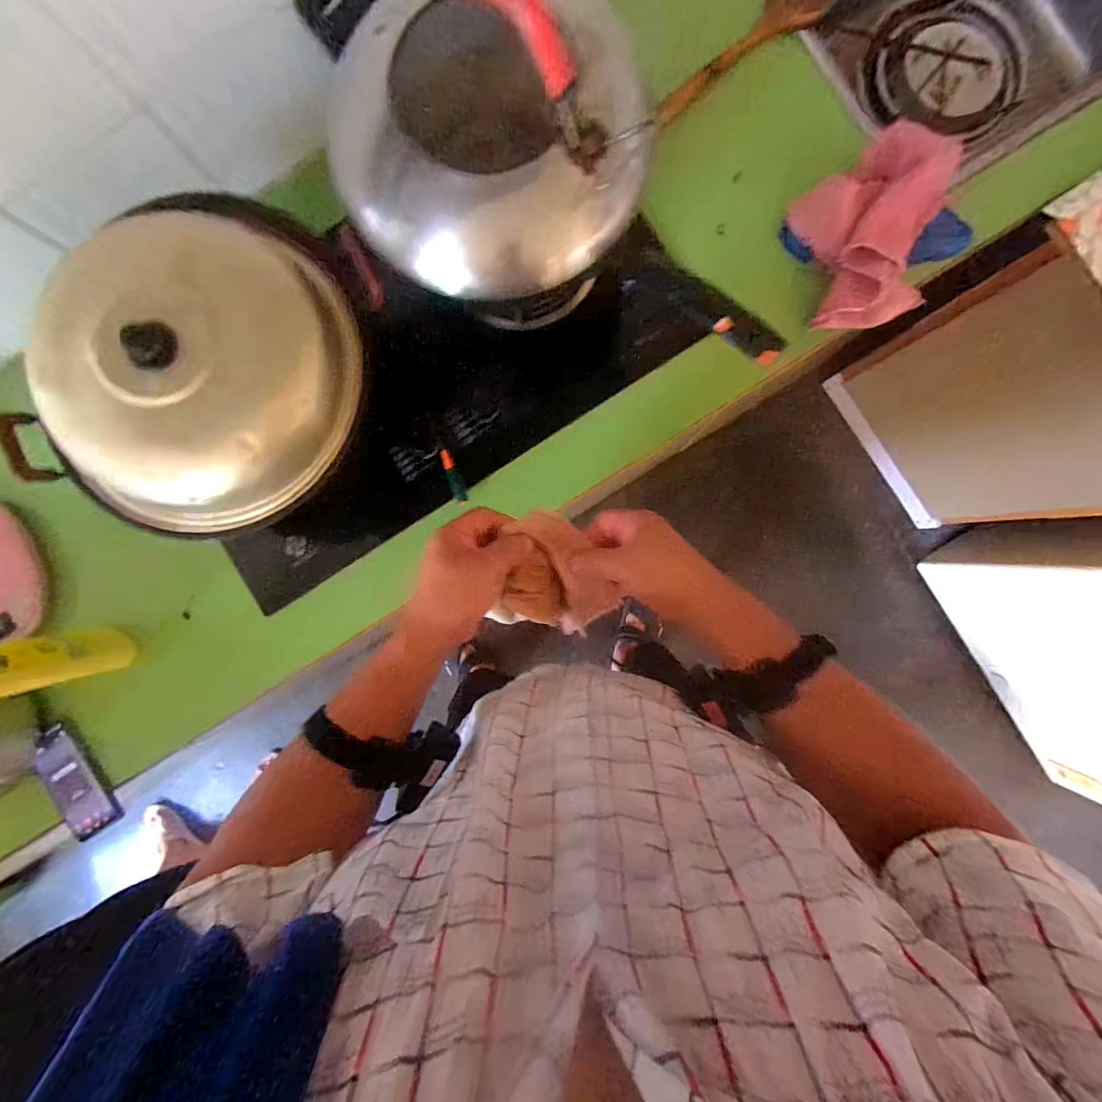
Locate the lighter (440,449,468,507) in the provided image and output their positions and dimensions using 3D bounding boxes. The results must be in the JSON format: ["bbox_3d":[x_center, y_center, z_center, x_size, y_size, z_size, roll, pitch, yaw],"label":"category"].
[{"bbox_3d":[-0.132,-0.098,0.641,0.020,0.018,0.077,-23,89,2],"label":"lighter"}]

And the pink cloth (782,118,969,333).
[{"bbox_3d":[0.393,-0.383,0.581,0.175,0.070,0.204,-15,90,2],"label":"pink cloth"}]

